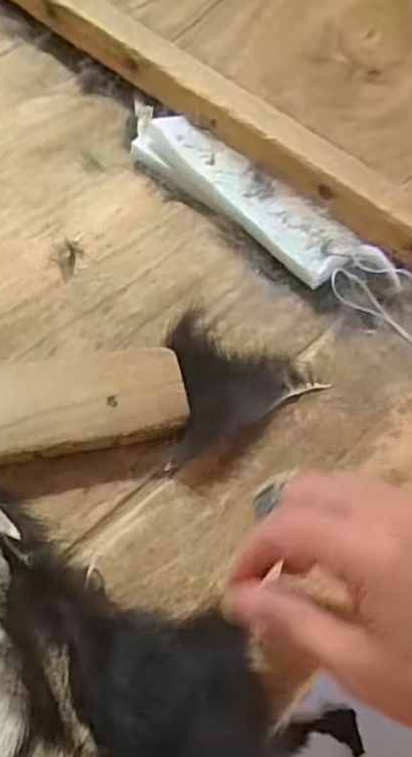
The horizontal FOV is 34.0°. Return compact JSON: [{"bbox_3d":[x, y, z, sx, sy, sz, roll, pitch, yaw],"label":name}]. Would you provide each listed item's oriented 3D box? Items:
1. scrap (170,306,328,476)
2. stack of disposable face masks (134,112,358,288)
[{"bbox_3d":[0.008,-0.003,0.348,0.085,0.018,0.069,-21,65,-18],"label":"scrap"},{"bbox_3d":[0.022,-0.112,0.409,0.151,0.028,0.040,40,64,19],"label":"stack of disposable face masks"}]

